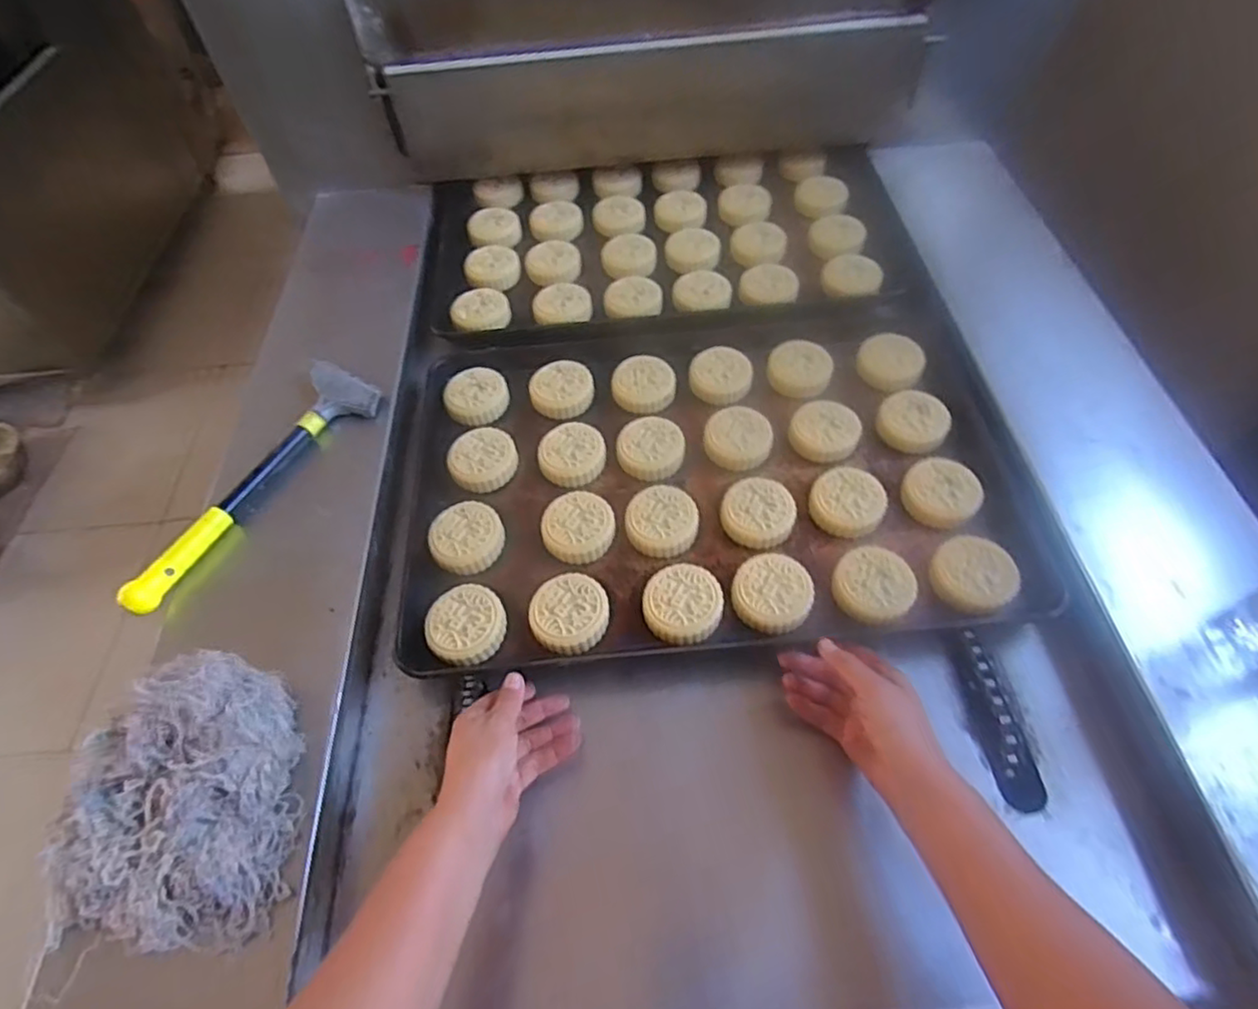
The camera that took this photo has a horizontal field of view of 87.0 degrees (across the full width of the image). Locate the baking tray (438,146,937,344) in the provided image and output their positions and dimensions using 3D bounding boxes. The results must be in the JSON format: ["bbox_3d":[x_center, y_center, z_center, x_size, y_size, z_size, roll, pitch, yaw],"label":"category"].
[{"bbox_3d":[0.051,-0.328,0.886,0.634,0.051,0.383,-4,56,1],"label":"baking tray"}]

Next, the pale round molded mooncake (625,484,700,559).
[{"bbox_3d":[0.033,0.019,0.663,0.070,0.031,0.074,-2,56,2],"label":"pale round molded mooncake"}]

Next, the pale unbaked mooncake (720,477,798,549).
[{"bbox_3d":[0.129,0.010,0.664,0.070,0.029,0.074,-2,56,2],"label":"pale unbaked mooncake"}]

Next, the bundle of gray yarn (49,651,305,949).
[{"bbox_3d":[-0.333,0.216,0.482,0.153,0.066,0.191,-11,56,-4],"label":"bundle of gray yarn"}]

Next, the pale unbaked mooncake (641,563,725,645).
[{"bbox_3d":[0.050,0.094,0.611,0.070,0.031,0.070,-2,56,2],"label":"pale unbaked mooncake"}]

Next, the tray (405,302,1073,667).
[{"bbox_3d":[0.077,-0.045,0.706,0.605,0.036,0.417,-5,56,0],"label":"tray"}]

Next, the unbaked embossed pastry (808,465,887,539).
[{"bbox_3d":[0.220,-0.003,0.665,0.073,0.029,0.070,-2,56,2],"label":"unbaked embossed pastry"}]

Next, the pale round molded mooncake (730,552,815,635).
[{"bbox_3d":[0.132,0.082,0.613,0.071,0.029,0.074,-2,56,2],"label":"pale round molded mooncake"}]

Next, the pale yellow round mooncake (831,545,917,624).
[{"bbox_3d":[0.226,0.075,0.612,0.071,0.026,0.071,-2,56,2],"label":"pale yellow round mooncake"}]

